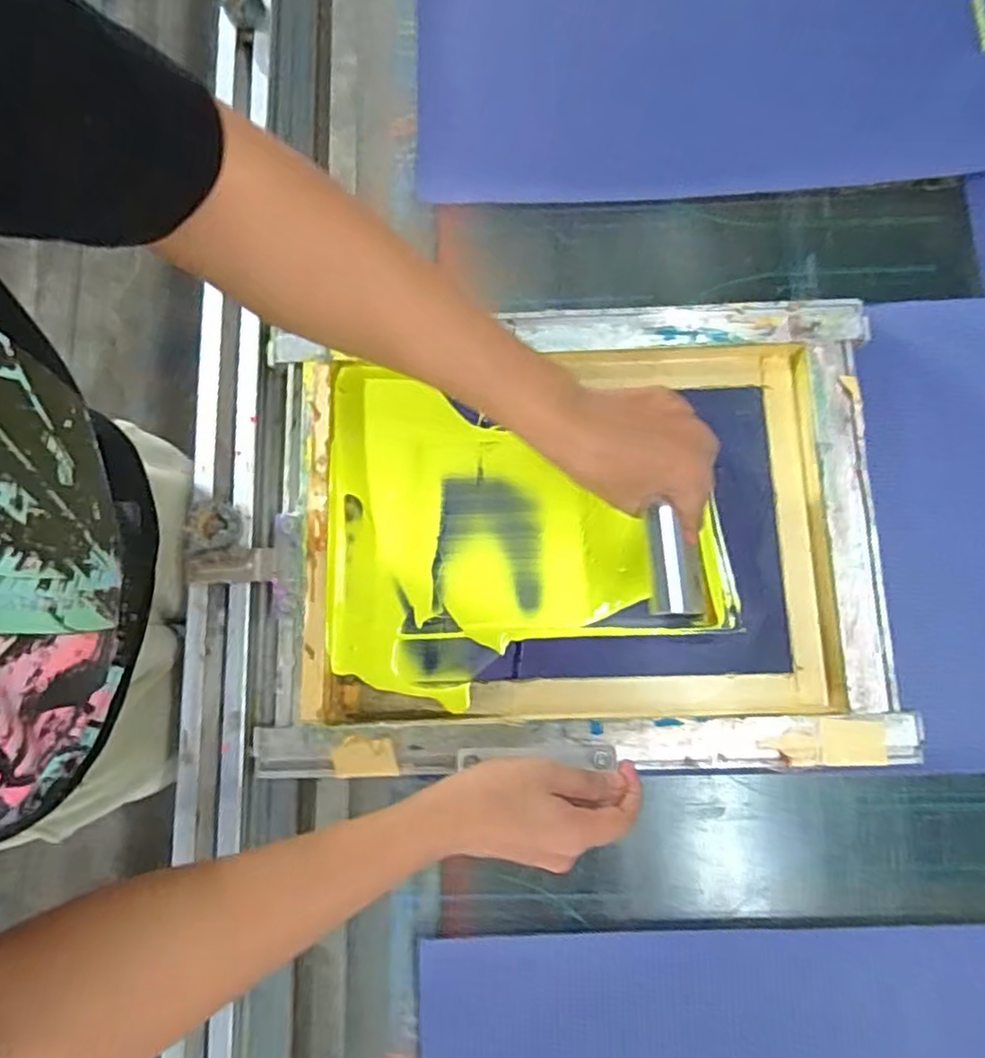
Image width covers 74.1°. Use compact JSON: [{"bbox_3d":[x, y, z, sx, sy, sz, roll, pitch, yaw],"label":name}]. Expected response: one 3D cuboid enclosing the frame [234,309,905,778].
[{"bbox_3d":[0.067,0.002,0.534,0.468,0.052,0.364,-2,79,3],"label":"frame"}]

